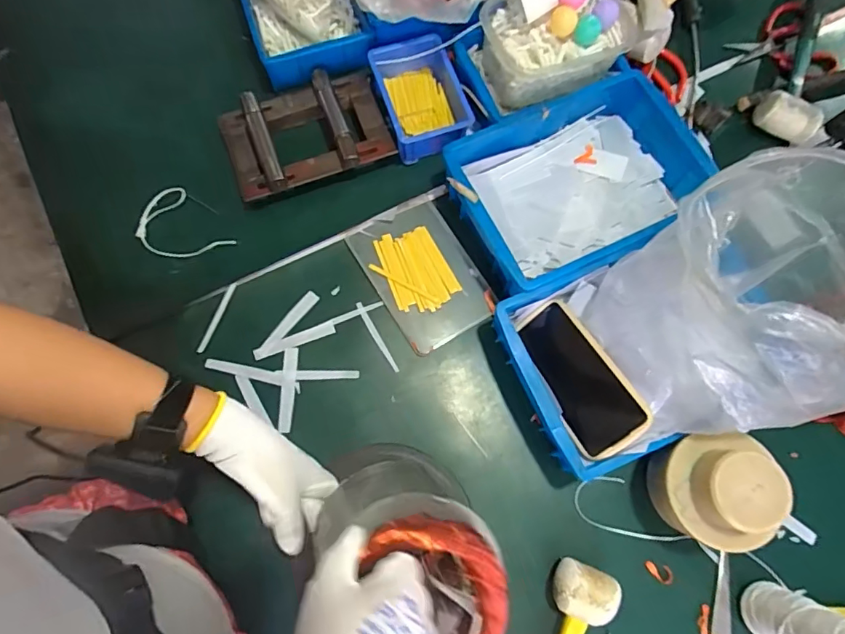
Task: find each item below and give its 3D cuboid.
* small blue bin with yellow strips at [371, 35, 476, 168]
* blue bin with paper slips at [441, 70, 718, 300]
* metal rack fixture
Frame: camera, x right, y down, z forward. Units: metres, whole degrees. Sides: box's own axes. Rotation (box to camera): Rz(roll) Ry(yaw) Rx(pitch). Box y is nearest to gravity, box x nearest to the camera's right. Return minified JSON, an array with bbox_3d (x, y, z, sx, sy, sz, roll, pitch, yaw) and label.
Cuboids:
[{"bbox_3d":[0.002,-0.276,0.646,0.107,0.055,0.151,-18,75,-5],"label":"small blue bin with yellow strips"},{"bbox_3d":[0.186,-0.153,0.614,0.284,0.090,0.208,-22,75,-6],"label":"blue bin with paper slips"},{"bbox_3d":[-0.145,-0.230,0.643,0.202,0.052,0.136,-21,75,-6],"label":"metal rack fixture"}]

